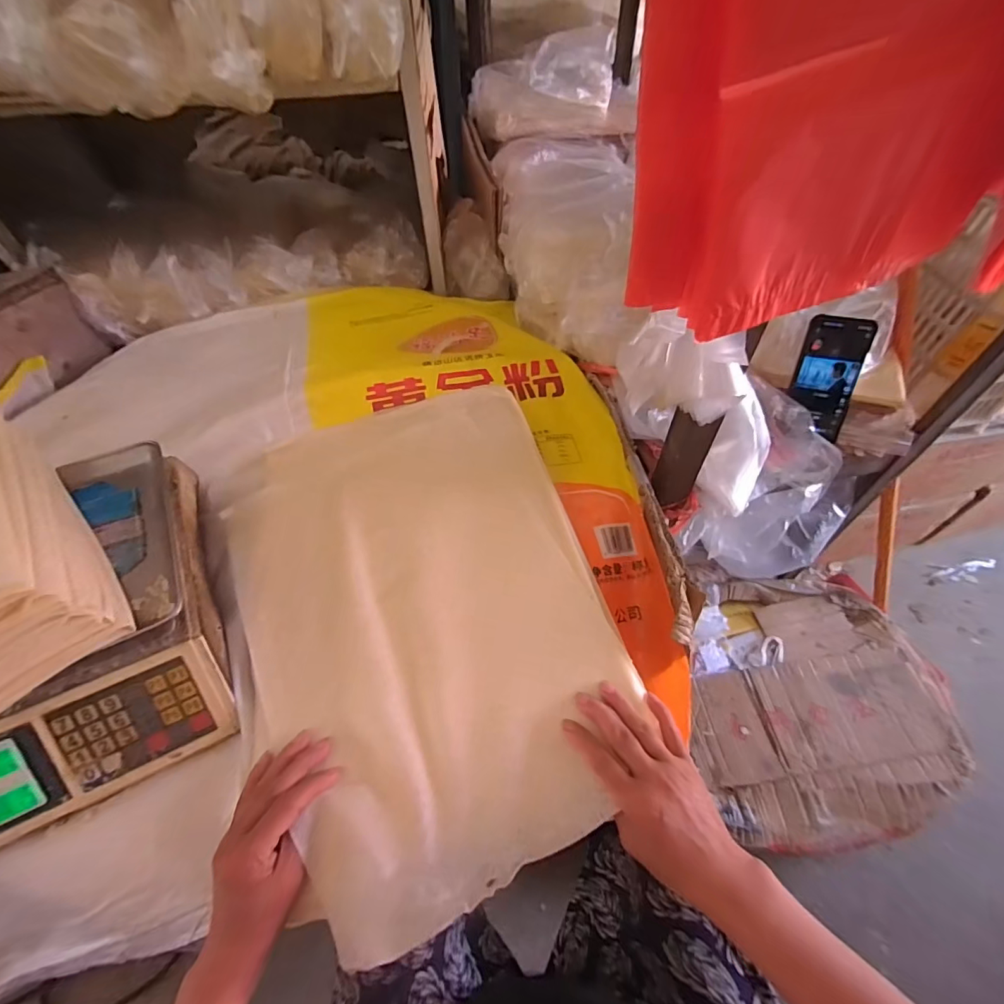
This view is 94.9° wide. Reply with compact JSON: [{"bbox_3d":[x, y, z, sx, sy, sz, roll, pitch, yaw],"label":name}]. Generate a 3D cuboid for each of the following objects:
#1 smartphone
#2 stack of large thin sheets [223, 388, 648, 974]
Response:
[{"bbox_3d":[0.409,-0.154,0.578,0.075,0.142,0.010,8,20,8],"label":"smartphone"},{"bbox_3d":[-0.079,0.082,0.479,0.358,0.026,0.505,-22,56,-12],"label":"stack of large thin sheets"}]

